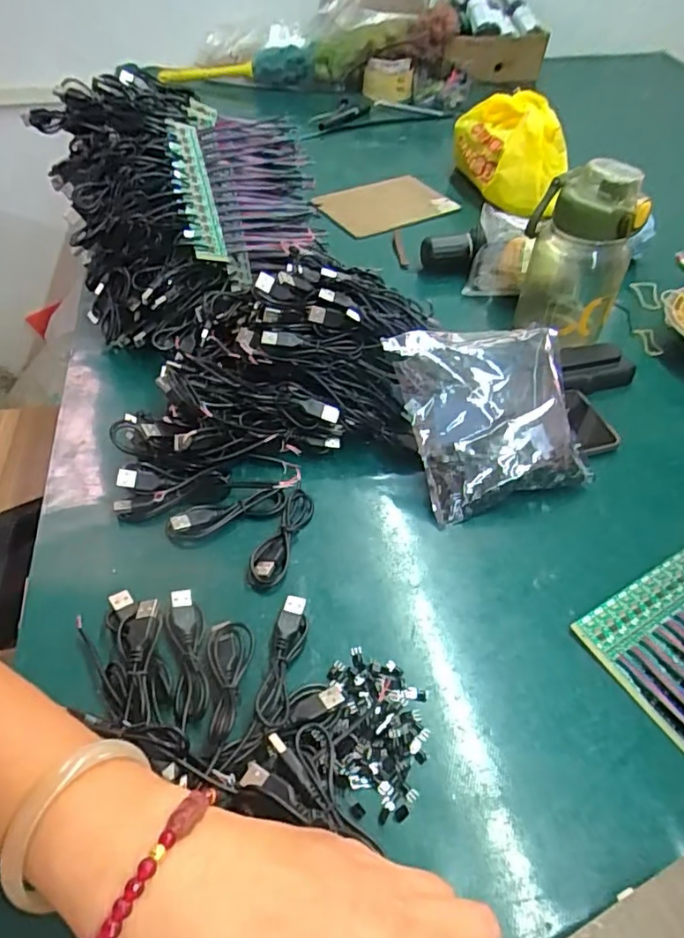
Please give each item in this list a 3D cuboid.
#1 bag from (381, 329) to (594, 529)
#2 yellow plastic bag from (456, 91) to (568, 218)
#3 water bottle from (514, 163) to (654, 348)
[{"bbox_3d":[0.119,-0.046,0.467,0.132,0.032,0.146,-15,82,-10],"label":"bag"},{"bbox_3d":[0.218,-0.412,0.776,0.146,0.121,0.127,10,47,9],"label":"yellow plastic bag"},{"bbox_3d":[0.219,-0.203,0.553,0.094,0.165,0.077,19,48,13],"label":"water bottle"}]

